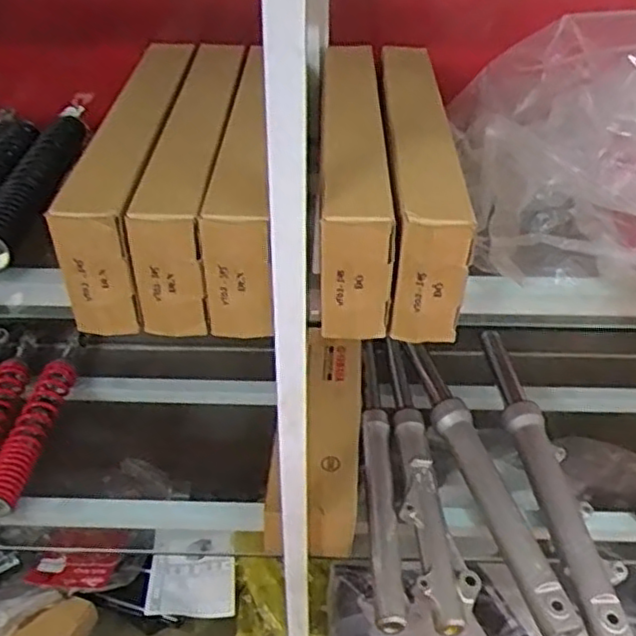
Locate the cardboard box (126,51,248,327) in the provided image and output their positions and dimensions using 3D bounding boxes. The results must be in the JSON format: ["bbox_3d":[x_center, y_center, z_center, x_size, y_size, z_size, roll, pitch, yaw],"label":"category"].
[{"bbox_3d":[-0.116,-0.147,0.665,0.065,0.114,0.362,0,39,-1],"label":"cardboard box"}]

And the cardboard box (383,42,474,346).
[{"bbox_3d":[0.092,-0.140,0.641,0.050,0.123,0.339,2,39,1],"label":"cardboard box"}]

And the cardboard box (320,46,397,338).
[{"bbox_3d":[0.032,-0.144,0.655,0.057,0.118,0.357,1,39,0],"label":"cardboard box"}]

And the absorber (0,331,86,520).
[{"bbox_3d":[-0.395,0.145,0.953,0.050,0.051,0.339,3,39,3],"label":"absorber"}]

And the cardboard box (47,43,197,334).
[{"bbox_3d":[-0.172,-0.150,0.671,0.066,0.120,0.375,0,39,-1],"label":"cardboard box"}]

